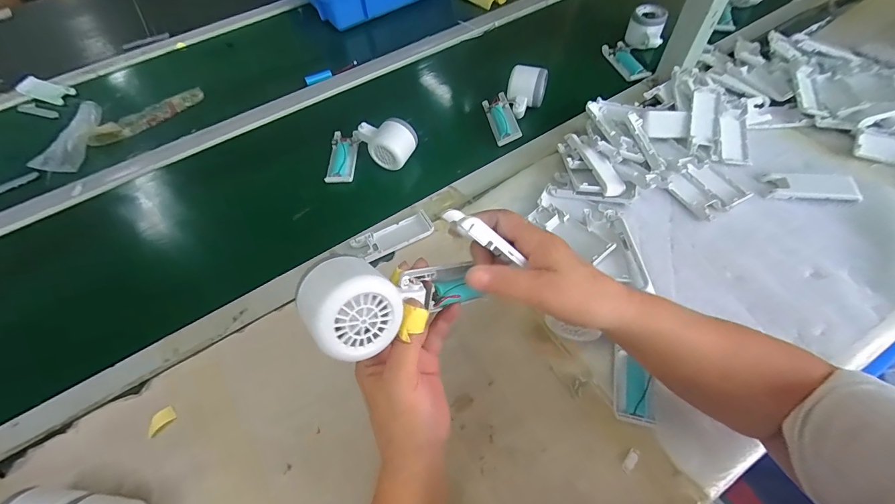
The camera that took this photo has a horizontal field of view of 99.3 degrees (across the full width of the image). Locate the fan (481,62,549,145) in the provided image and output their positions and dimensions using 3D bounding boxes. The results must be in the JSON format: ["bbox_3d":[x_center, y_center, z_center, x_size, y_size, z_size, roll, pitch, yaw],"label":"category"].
[{"bbox_3d":[0.098,-0.230,0.597,0.077,0.063,0.128,23,63,17],"label":"fan"}]

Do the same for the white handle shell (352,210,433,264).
[{"bbox_3d":[-0.070,-0.021,0.499,0.102,0.012,0.042,-27,61,-12],"label":"white handle shell"}]

